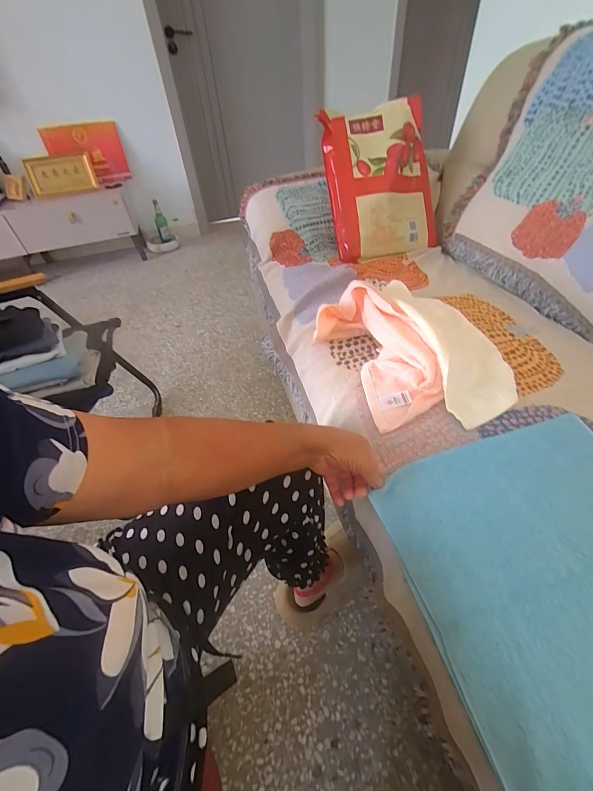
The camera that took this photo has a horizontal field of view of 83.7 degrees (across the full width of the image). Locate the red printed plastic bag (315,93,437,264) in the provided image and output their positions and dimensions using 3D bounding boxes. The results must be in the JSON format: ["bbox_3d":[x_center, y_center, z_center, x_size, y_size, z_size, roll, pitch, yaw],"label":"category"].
[{"bbox_3d":[0.257,-0.604,0.940,0.328,0.383,0.090,-16,19,-15],"label":"red printed plastic bag"}]

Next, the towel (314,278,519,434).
[{"bbox_3d":[0.203,-0.095,0.584,0.264,0.085,0.347,-20,47,-14],"label":"towel"}]

